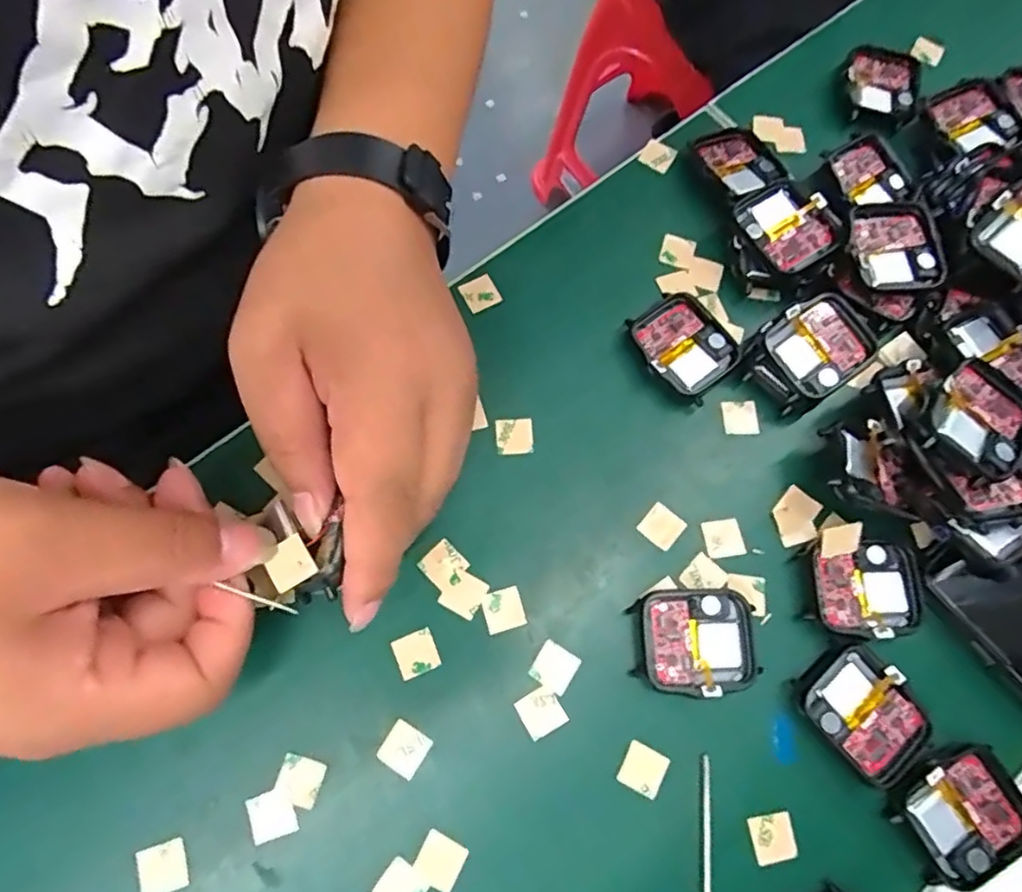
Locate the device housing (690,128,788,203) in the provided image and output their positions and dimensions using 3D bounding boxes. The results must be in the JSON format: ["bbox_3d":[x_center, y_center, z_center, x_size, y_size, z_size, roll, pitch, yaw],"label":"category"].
[{"bbox_3d":[0.108,-0.135,0.311,0.033,0.012,0.041,-23,74,-10],"label":"device housing"}]

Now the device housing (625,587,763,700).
[{"bbox_3d":[0.071,0.075,0.247,0.046,0.010,0.037,-3,72,-3],"label":"device housing"}]

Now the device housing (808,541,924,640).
[{"bbox_3d":[0.139,0.056,0.254,0.040,0.010,0.036,3,71,-1],"label":"device housing"}]

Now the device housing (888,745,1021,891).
[{"bbox_3d":[0.163,0.133,0.232,0.044,0.008,0.039,-26,74,-10],"label":"device housing"}]

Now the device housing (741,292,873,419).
[{"bbox_3d":[0.128,-0.039,0.278,0.047,0.023,0.037,-30,75,-11],"label":"device housing"}]

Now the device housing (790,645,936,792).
[{"bbox_3d":[0.132,0.100,0.239,0.035,0.007,0.044,-35,76,-13],"label":"device housing"}]

